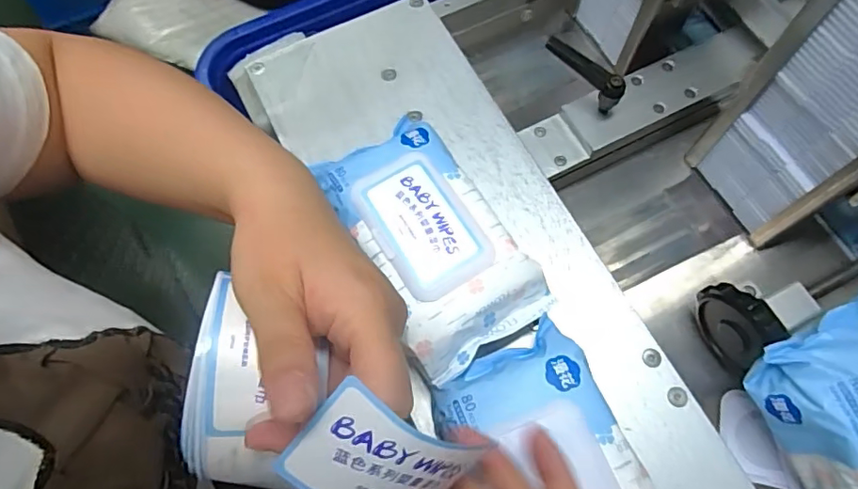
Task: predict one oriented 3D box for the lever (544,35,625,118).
[{"bbox_3d":[0.126,-0.137,0.434,0.079,0.034,0.014,38,72,-13],"label":"lever"}]

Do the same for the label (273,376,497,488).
[{"bbox_3d":[-0.017,0.079,0.200,0.064,0.018,0.046,29,107,-9],"label":"label"}]

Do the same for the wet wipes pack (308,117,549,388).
[{"bbox_3d":[-0.002,0.002,0.376,0.094,0.068,0.162,-34,72,-11],"label":"wet wipes pack"}]

